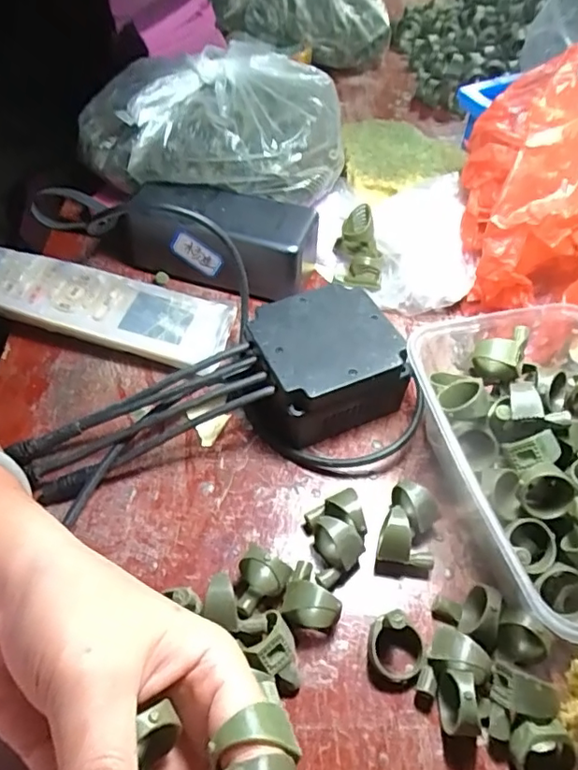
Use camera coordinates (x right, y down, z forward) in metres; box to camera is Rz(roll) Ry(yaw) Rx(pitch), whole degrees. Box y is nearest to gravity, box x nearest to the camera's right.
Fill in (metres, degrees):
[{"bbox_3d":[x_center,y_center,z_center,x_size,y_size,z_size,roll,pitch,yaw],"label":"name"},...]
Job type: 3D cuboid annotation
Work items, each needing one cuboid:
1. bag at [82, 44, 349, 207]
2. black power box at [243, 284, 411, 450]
[{"bbox_3d":[-0.063,-0.191,0.409,0.203,0.070,0.084,14,52,11],"label":"bag"},{"bbox_3d":[0.018,-0.009,0.337,0.087,0.051,0.079,-20,54,-16],"label":"black power box"}]

